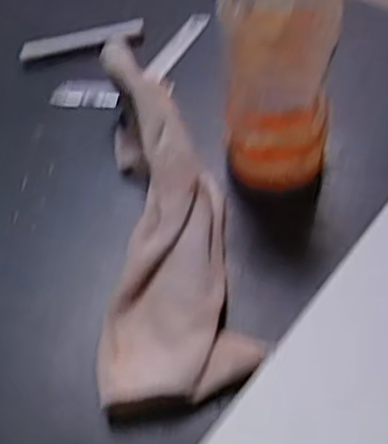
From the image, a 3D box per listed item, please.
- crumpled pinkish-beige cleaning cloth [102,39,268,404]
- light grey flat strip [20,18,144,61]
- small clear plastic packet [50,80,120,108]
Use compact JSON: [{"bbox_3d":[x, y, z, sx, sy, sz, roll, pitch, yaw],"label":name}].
[{"bbox_3d":[-0.023,-0.011,0.522,0.106,0.051,0.277,-6,59,0],"label":"crumpled pinkish-beige cleaning cloth"},{"bbox_3d":[-0.100,-0.163,0.642,0.110,0.007,0.014,-14,100,-4],"label":"light grey flat strip"},{"bbox_3d":[-0.094,-0.110,0.626,0.058,0.004,0.026,3,73,13],"label":"small clear plastic packet"}]

